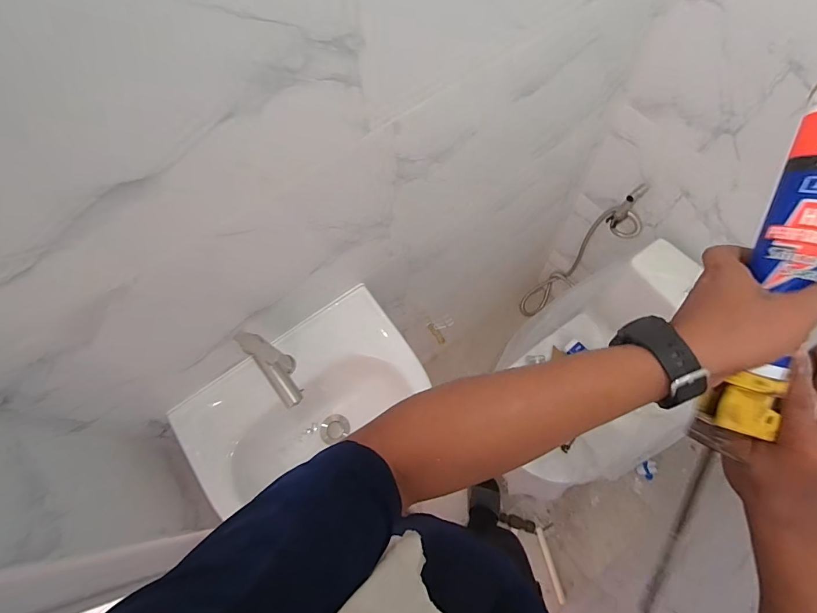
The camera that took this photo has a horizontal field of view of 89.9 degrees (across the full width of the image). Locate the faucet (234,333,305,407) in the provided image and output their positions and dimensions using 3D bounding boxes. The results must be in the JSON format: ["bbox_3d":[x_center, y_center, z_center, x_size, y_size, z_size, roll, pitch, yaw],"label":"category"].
[{"bbox_3d":[-0.195,0.112,0.639,0.041,0.174,0.115,-30,70,-14],"label":"faucet"}]

